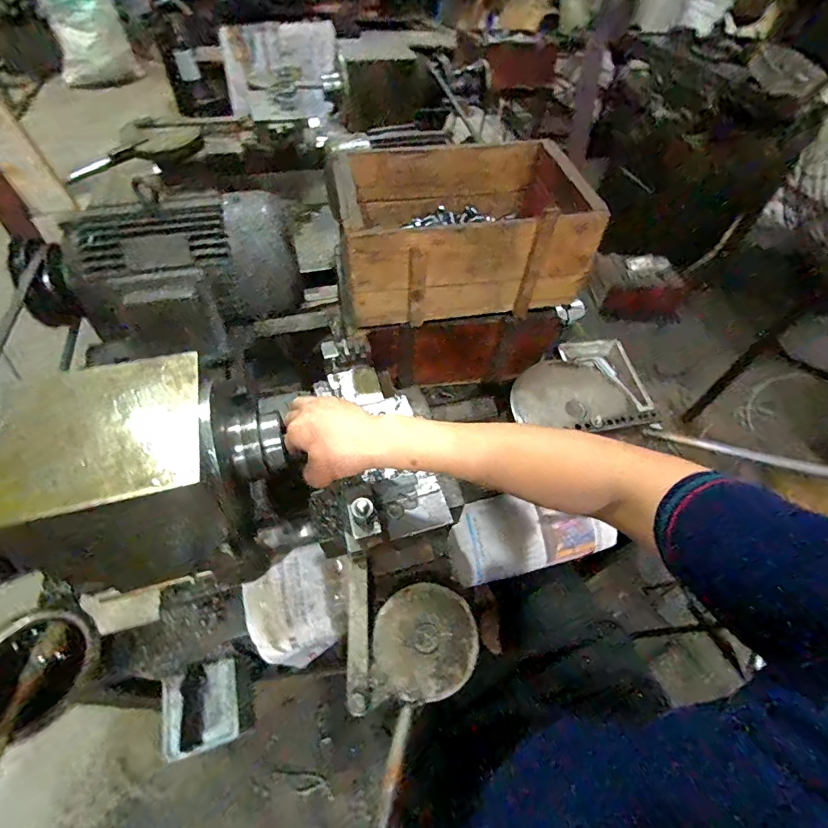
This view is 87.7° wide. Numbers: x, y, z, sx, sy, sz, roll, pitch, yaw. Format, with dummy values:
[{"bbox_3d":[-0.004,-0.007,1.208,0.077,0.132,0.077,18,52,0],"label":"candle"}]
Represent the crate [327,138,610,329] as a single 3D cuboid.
[{"bbox_3d":[0.063,-0.293,0.680,0.352,0.146,0.247,-8,55,-10],"label":"crate"}]

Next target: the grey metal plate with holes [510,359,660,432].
[{"bbox_3d":[0.240,-0.030,0.640,0.193,0.018,0.125,-3,54,-6],"label":"grey metal plate with holes"}]

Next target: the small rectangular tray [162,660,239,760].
[{"bbox_3d":[-0.271,0.375,0.550,0.081,0.029,0.095,-1,51,-31],"label":"small rectangular tray"}]

